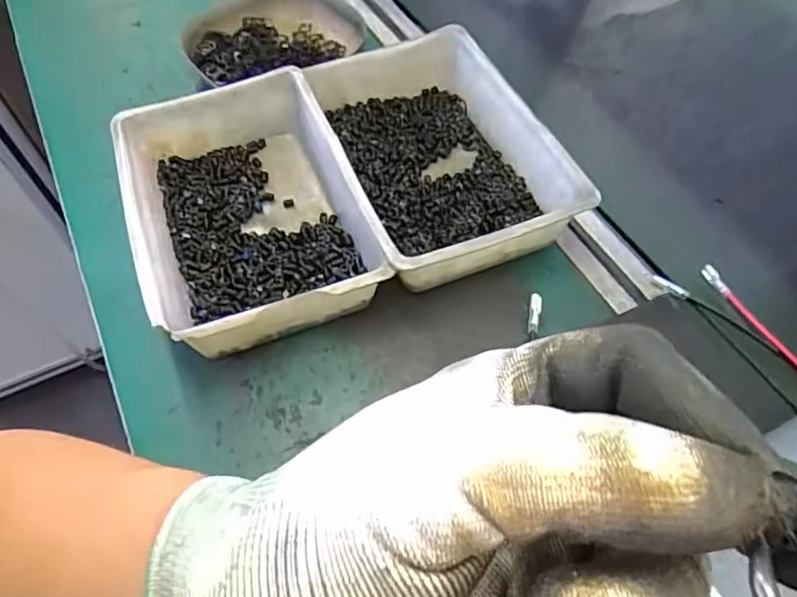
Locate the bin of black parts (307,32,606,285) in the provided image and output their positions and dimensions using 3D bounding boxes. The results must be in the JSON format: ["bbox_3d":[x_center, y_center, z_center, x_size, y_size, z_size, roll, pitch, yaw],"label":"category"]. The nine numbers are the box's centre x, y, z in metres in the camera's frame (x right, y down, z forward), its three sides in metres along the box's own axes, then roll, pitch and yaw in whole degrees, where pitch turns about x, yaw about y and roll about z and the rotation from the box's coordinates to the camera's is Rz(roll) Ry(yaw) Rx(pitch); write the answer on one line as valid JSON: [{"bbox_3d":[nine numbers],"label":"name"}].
[{"bbox_3d":[0.027,-0.102,0.400,0.135,0.054,0.206,-19,59,-11],"label":"bin of black parts"}]

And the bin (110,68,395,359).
[{"bbox_3d":[-0.103,-0.061,0.379,0.139,0.050,0.203,-20,61,-12],"label":"bin"}]

